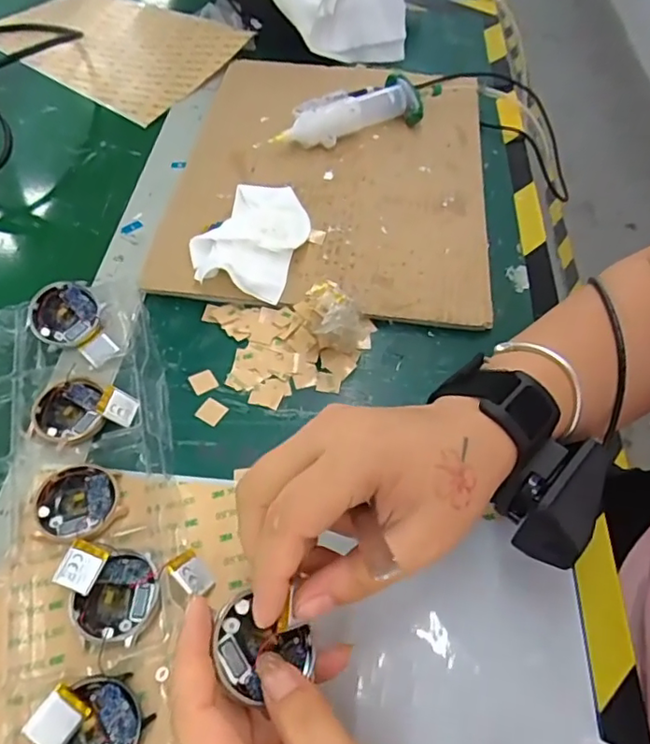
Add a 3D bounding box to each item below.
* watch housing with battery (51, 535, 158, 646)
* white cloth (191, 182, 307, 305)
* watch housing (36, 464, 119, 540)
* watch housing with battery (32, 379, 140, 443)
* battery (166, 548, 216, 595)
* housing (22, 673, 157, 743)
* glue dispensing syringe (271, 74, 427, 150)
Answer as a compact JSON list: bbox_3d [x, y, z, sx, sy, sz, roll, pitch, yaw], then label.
[{"bbox_3d":[-0.108,0.108,0.285,0.049,0.015,0.042,15,55,9],"label":"watch housing with battery"},{"bbox_3d":[-0.052,-0.103,0.428,0.074,0.018,0.108,15,55,9],"label":"white cloth"},{"bbox_3d":[-0.136,0.071,0.316,0.041,0.008,0.042,16,55,10],"label":"watch housing"},{"bbox_3d":[-0.146,0.023,0.343,0.059,0.018,0.042,18,55,11],"label":"watch housing with battery"},{"bbox_3d":[-0.067,0.102,0.289,0.023,0.004,0.018,47,32,6],"label":"battery"},{"bbox_3d":[-0.103,0.158,0.251,0.046,0.015,0.043,-9,55,-8],"label":"housing"},{"bbox_3d":[0.020,-0.227,0.507,0.141,0.030,0.038,-20,57,-16],"label":"glue dispensing syringe"}]

